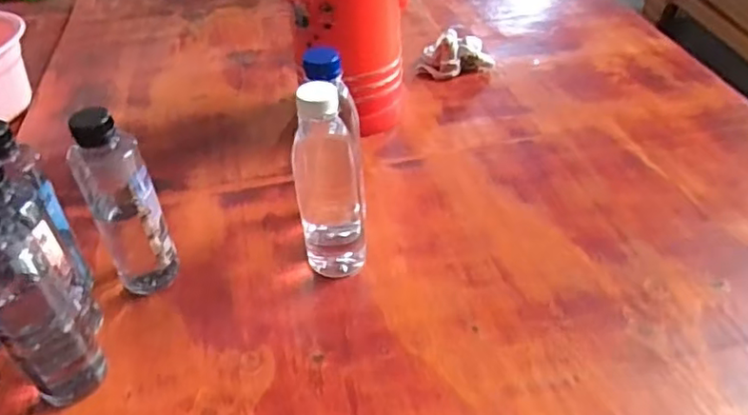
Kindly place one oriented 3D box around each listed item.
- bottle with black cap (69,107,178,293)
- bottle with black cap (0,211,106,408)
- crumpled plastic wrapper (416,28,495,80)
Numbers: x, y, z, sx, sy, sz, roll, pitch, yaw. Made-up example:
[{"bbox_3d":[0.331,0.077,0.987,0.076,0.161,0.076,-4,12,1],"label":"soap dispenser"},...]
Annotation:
[{"bbox_3d":[-0.214,-0.001,0.539,0.052,0.177,0.043,-26,45,-22],"label":"bottle with black cap"},{"bbox_3d":[-0.252,0.072,0.458,0.052,0.177,0.049,-30,46,-25],"label":"bottle with black cap"},{"bbox_3d":[0.107,-0.212,0.859,0.098,0.045,0.066,-15,42,-11],"label":"crumpled plastic wrapper"}]

